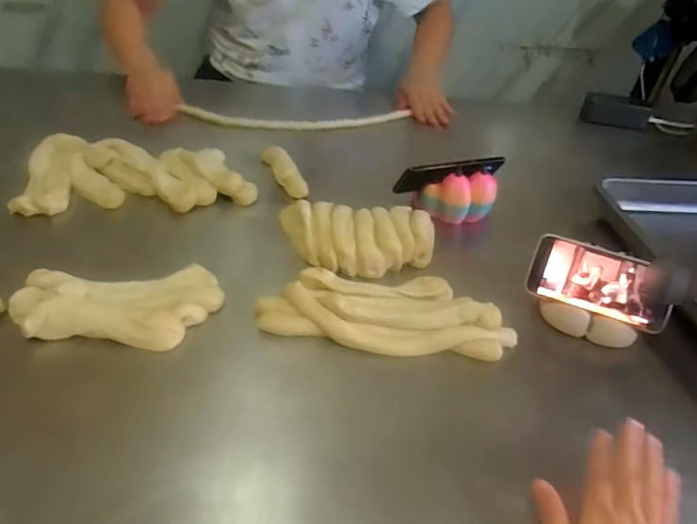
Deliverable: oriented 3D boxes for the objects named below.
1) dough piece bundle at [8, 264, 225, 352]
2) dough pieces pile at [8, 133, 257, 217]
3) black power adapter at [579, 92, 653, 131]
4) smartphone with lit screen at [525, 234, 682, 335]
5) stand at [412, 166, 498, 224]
[{"bbox_3d":[-0.241,0.041,0.568,0.199,0.025,0.109,2,39,-6],"label":"dough piece bundle"},{"bbox_3d":[-0.297,-0.122,0.786,0.299,0.052,0.172,-3,40,-12],"label":"dough pieces pile"},{"bbox_3d":[0.573,-0.318,1.149,0.135,0.052,0.027,3,39,-4],"label":"black power adapter"},{"bbox_3d":[0.292,0.023,0.626,0.154,0.077,0.014,17,0,12],"label":"smartphone with lit screen"},{"bbox_3d":[0.155,-0.096,0.776,0.109,0.069,0.052,3,39,-6],"label":"stand"}]

